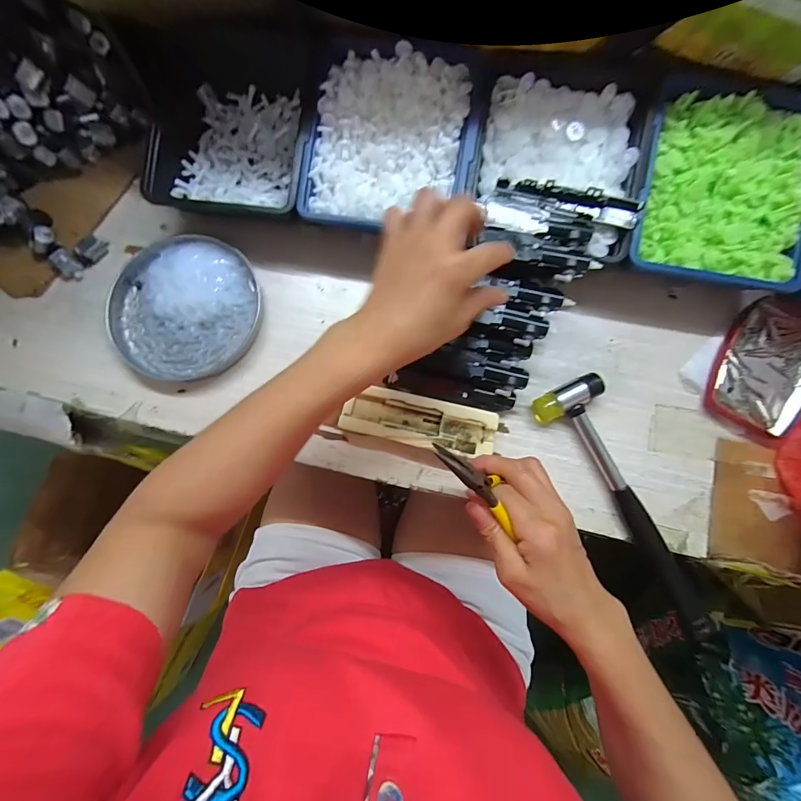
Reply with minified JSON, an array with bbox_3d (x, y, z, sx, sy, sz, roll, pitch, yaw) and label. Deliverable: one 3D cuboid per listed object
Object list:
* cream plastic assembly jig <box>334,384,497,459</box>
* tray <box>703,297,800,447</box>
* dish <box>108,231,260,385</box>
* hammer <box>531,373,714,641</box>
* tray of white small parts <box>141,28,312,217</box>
[{"bbox_3d":[0.018,0.019,0.344,0.134,0.022,0.045,13,82,3],"label":"cream plastic assembly jig"},{"bbox_3d":[0.342,-0.032,0.348,0.086,0.013,0.134,32,84,5],"label":"tray"},{"bbox_3d":[-0.212,-0.095,0.369,0.141,0.020,0.142,0,82,1],"label":"dish"},{"bbox_3d":[0.200,0.091,0.329,0.061,0.022,0.232,-27,82,-3],"label":"hammer"},{"bbox_3d":[-0.156,-0.256,0.373,0.139,0.058,0.167,5,82,2],"label":"tray of white small parts"}]

